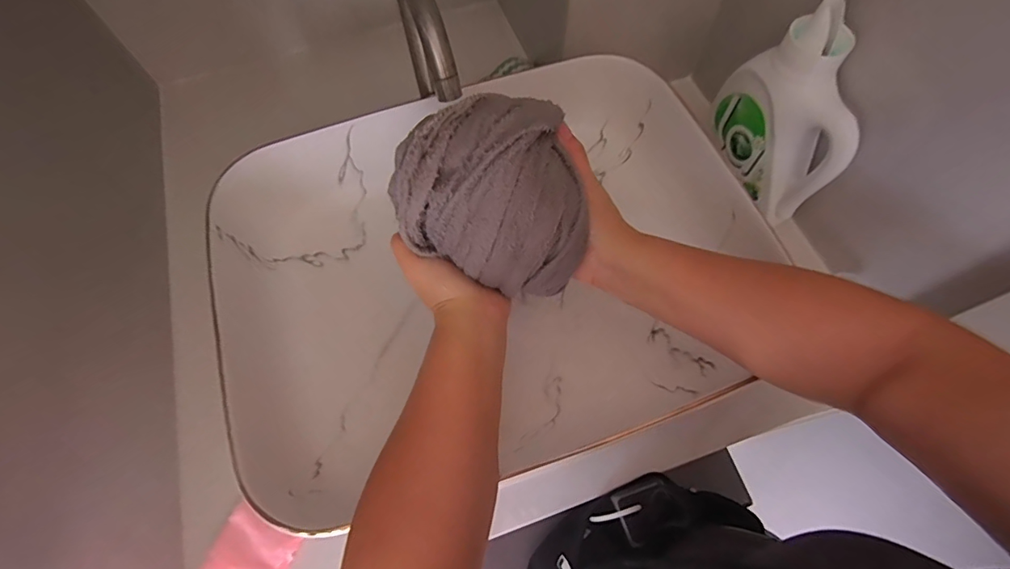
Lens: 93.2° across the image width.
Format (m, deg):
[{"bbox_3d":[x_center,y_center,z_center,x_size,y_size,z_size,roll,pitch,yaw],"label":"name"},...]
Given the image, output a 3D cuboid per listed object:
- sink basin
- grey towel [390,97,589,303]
[{"bbox_3d":[-0.003,-0.021,0.501,0.539,0.114,0.390,-16,67,-6],"label":"sink basin"},{"bbox_3d":[-0.005,-0.073,0.361,0.150,0.100,0.119,20,68,10],"label":"grey towel"}]

